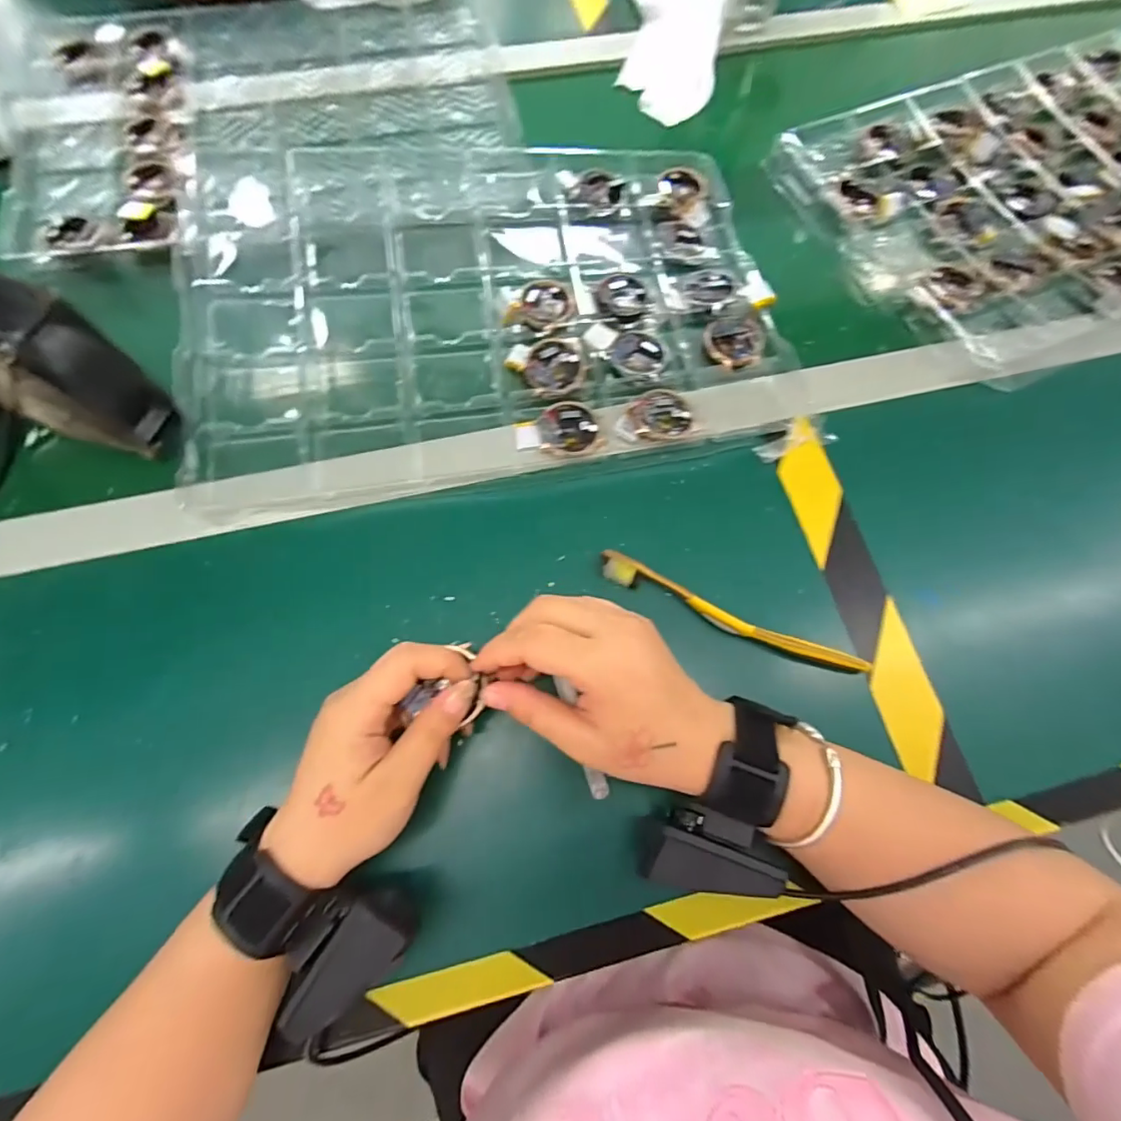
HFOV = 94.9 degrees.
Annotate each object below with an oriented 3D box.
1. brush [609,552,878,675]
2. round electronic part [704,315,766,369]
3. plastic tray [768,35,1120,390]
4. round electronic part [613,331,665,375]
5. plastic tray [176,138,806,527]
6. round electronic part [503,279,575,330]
[{"bbox_3d":[0.110,0.037,0.336,0.178,0.013,0.016,23,72,7],"label":"brush"},{"bbox_3d":[0.137,-0.173,0.407,0.045,0.011,0.050,16,71,4],"label":"round electronic part"},{"bbox_3d":[0.460,-0.347,0.466,0.463,0.027,0.315,-21,74,-9],"label":"plastic tray"},{"bbox_3d":[0.063,-0.163,0.405,0.040,0.007,0.040,0,71,-1],"label":"round electronic part"},{"bbox_3d":[-0.058,-0.220,0.403,0.435,0.031,0.329,-8,73,-5],"label":"plastic tray"},{"bbox_3d":[-0.013,-0.205,0.411,0.041,0.014,0.053,29,73,9],"label":"round electronic part"}]

